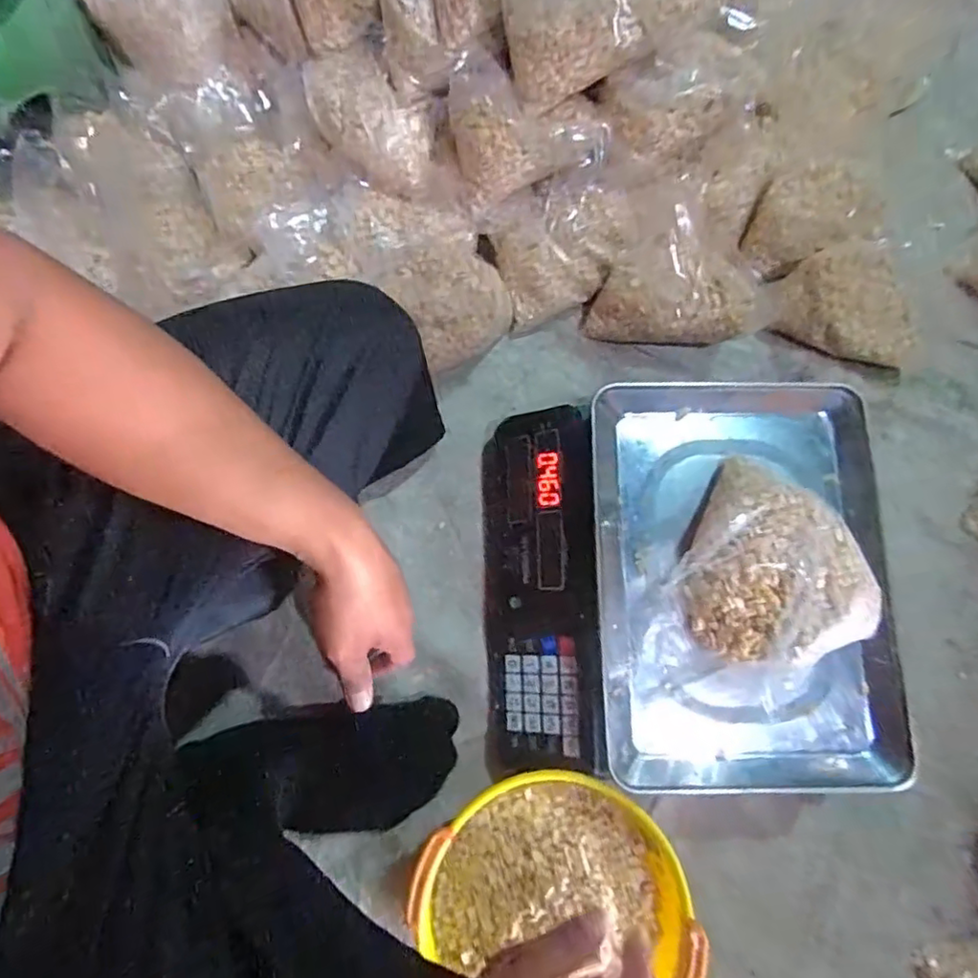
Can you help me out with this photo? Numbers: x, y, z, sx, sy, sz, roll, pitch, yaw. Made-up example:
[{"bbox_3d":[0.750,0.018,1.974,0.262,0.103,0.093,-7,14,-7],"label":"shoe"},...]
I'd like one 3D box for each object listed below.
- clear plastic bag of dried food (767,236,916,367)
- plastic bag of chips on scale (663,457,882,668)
[{"bbox_3d":[0.377,-0.195,0.627,0.162,0.049,0.108,20,79,3],"label":"clear plastic bag of dried food"},{"bbox_3d":[0.217,0.071,0.478,0.130,0.066,0.151,-43,82,-9],"label":"plastic bag of chips on scale"}]

